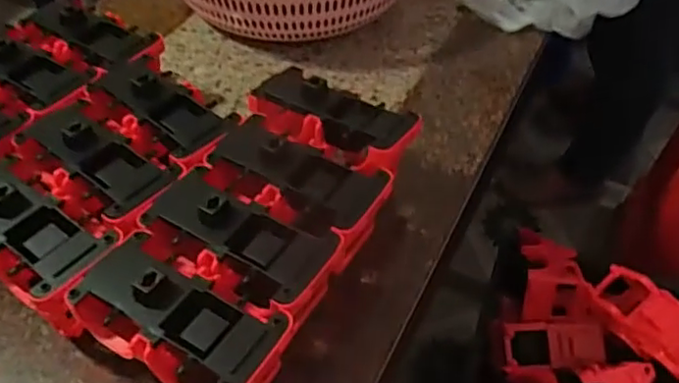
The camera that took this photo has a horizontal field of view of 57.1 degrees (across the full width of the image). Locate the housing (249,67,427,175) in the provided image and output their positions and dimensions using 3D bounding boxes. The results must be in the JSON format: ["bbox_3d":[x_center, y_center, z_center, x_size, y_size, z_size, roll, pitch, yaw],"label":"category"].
[{"bbox_3d":[-0.008,-0.063,0.584,0.160,0.045,0.085,23,52,22],"label":"housing"}]

